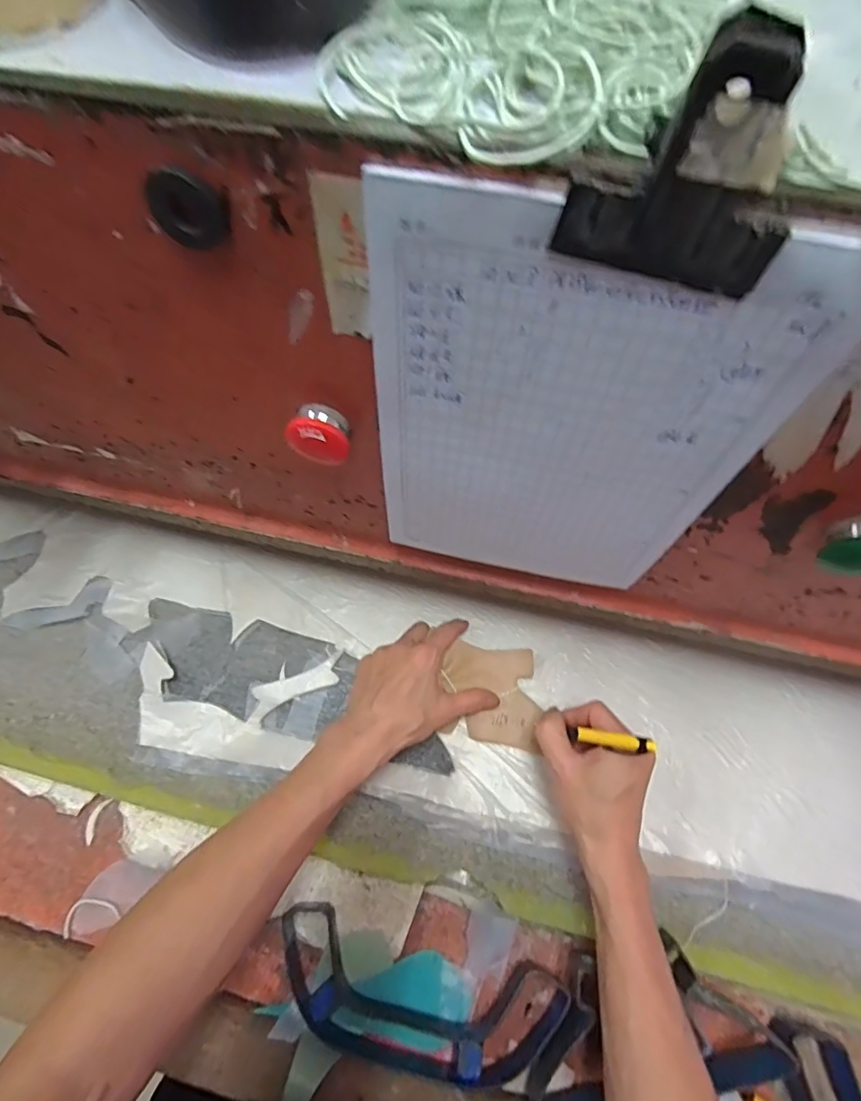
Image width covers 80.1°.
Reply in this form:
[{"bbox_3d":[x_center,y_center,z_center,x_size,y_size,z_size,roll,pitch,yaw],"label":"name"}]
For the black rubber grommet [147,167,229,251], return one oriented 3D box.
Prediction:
[{"bbox_3d":[-0.100,-0.141,0.212,0.031,0.030,0.005,14,64,5],"label":"black rubber grommet"}]

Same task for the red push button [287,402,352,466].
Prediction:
[{"bbox_3d":[-0.068,-0.071,0.315,0.035,0.034,0.027,-4,64,-3],"label":"red push button"}]

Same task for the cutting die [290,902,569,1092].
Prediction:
[{"bbox_3d":[-0.013,0.364,0.413,0.234,0.034,0.085,13,64,5],"label":"cutting die"}]

